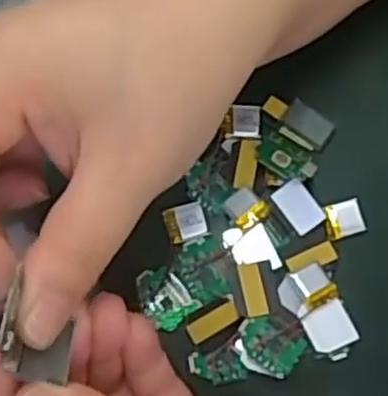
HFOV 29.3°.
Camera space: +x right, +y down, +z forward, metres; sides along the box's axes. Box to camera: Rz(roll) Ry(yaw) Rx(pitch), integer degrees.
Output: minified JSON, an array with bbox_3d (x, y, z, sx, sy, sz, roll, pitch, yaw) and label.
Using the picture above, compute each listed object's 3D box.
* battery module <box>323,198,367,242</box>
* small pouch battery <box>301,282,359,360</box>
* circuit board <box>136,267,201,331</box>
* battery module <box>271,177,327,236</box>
[{"bbox_3d":[0.063,0.008,0.311,0.017,0.004,0.015,-16,79,-5],"label":"battery module"},{"bbox_3d":[0.053,0.050,0.295,0.019,0.009,0.027,-23,79,-7],"label":"small pouch battery"},{"bbox_3d":[-0.012,0.039,0.296,0.019,0.004,0.025,-39,81,-9],"label":"circuit board"},{"bbox_3d":[0.044,0.003,0.309,0.014,0.005,0.022,-36,81,-9],"label":"battery module"}]

